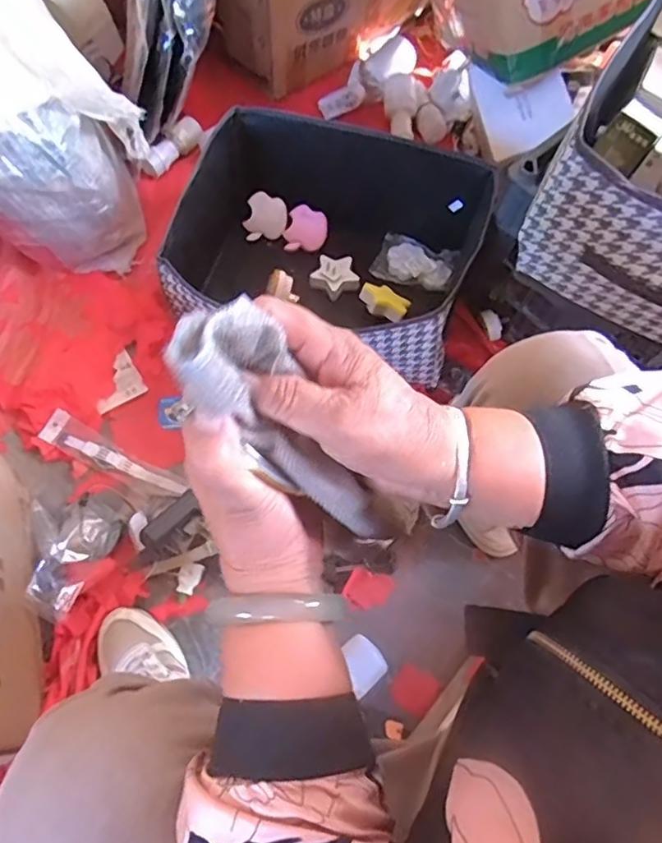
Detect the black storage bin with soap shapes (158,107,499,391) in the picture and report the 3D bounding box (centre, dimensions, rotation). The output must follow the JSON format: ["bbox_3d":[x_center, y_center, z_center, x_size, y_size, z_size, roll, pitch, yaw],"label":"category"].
[{"bbox_3d":[-0.020,-0.269,0.896,0.423,0.195,0.298,8,67,0],"label":"black storage bin with soap shapes"}]

